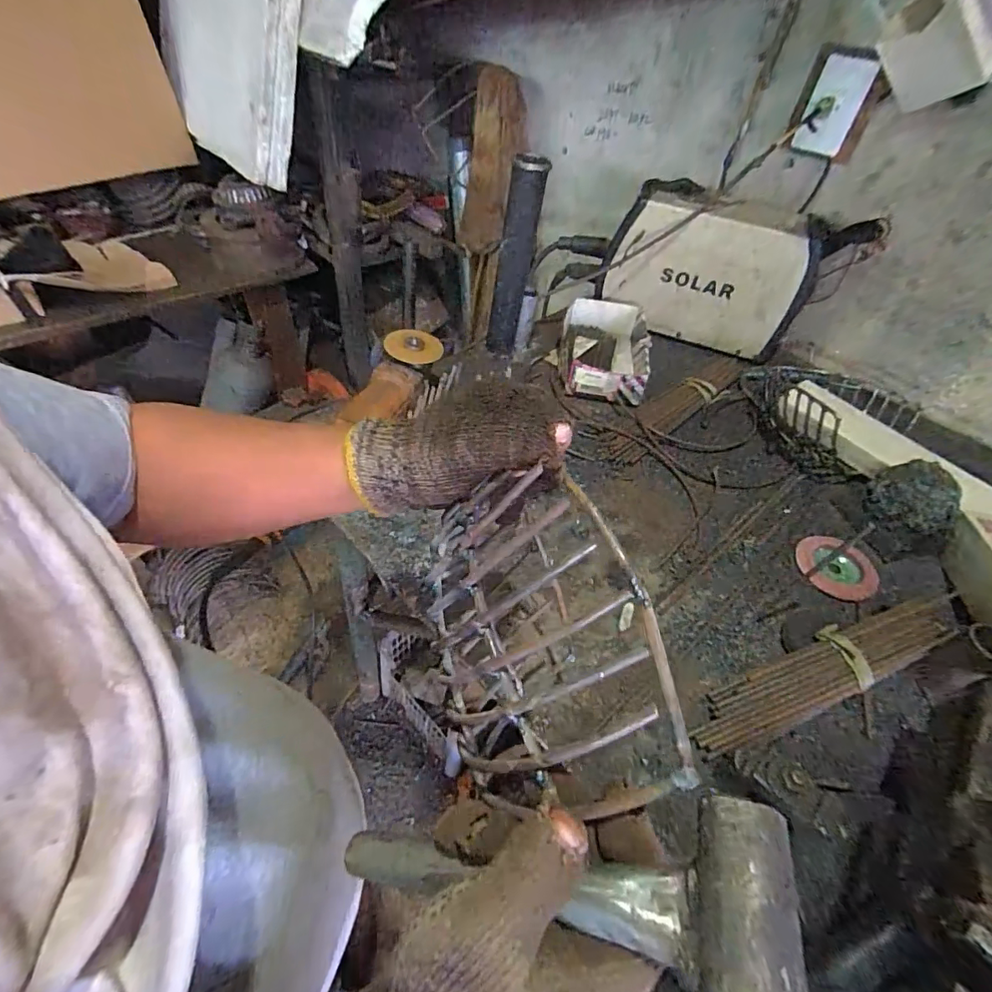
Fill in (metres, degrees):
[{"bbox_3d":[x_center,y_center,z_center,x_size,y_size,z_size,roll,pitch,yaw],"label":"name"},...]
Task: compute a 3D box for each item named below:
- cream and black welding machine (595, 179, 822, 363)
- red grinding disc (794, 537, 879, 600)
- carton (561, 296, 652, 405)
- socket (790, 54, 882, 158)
[{"bbox_3d":[0.384,-0.407,0.899,0.356,0.218,0.105,19,48,10],"label":"cream and black welding machine"},{"bbox_3d":[0.430,0.089,0.623,0.089,0.014,0.083,3,47,-4],"label":"red grinding disc"},{"bbox_3d":[0.190,-0.263,0.876,0.145,0.062,0.242,11,47,4],"label":"carton"},{"bbox_3d":[0.539,-0.621,0.790,0.076,0.120,0.022,28,51,18],"label":"socket"}]

